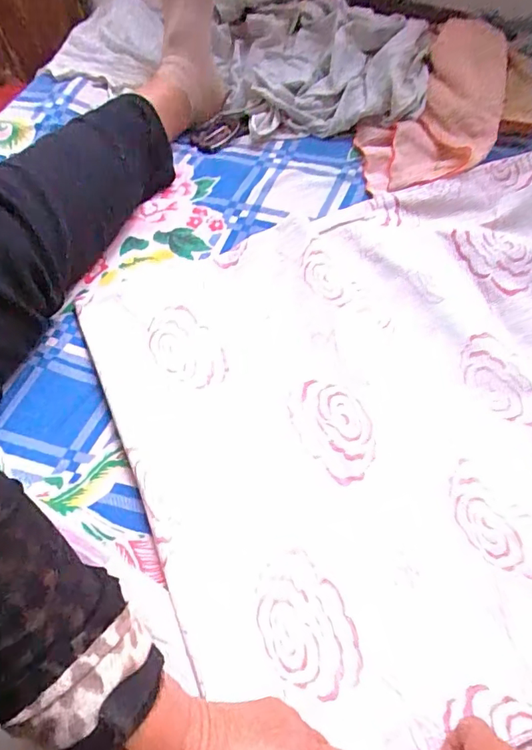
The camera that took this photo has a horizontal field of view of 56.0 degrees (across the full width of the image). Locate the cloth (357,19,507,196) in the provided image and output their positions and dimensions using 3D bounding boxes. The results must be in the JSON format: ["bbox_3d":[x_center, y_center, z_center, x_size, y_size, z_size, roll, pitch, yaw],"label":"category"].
[{"bbox_3d":[0.238,-0.357,0.655,0.153,0.047,0.349,29,64,17],"label":"cloth"}]

